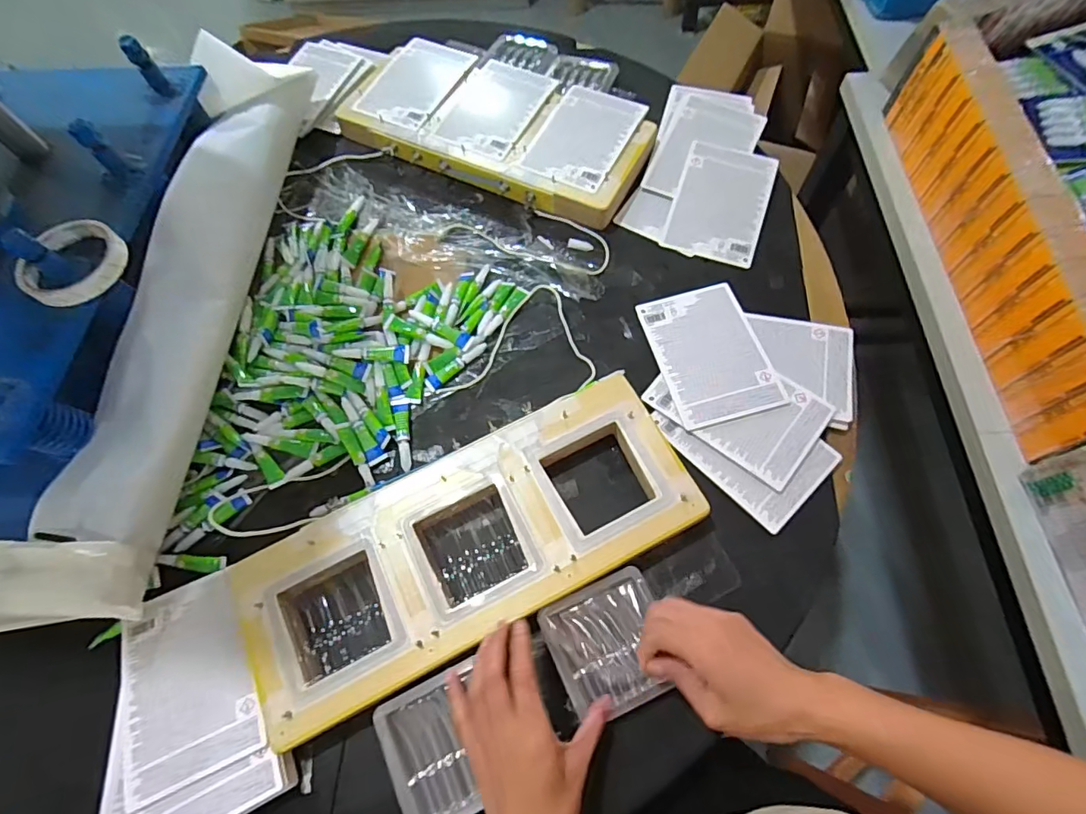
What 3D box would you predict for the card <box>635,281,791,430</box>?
[{"bbox_3d":[0.187,-0.063,0.577,0.115,0.005,0.169,-15,63,-1],"label":"card"}]

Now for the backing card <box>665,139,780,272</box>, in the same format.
[{"bbox_3d":[0.230,-0.265,0.658,0.113,0.005,0.166,18,78,9],"label":"backing card"}]

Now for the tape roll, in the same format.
[{"bbox_3d":[-0.445,-0.137,0.479,0.091,0.019,0.088,-1,66,2],"label":"tape roll"}]

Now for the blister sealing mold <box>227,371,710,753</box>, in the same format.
[{"bbox_3d":[-0.066,0.129,0.490,0.423,0.037,0.169,-26,68,-9],"label":"blister sealing mold"}]

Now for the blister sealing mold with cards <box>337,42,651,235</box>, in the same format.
[{"bbox_3d":[-0.061,-0.396,0.711,0.413,0.048,0.204,25,70,12],"label":"blister sealing mold with cards"}]

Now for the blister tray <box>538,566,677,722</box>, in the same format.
[{"bbox_3d":[0.061,0.211,0.452,0.100,0.017,0.104,-23,68,-8],"label":"blister tray"}]

